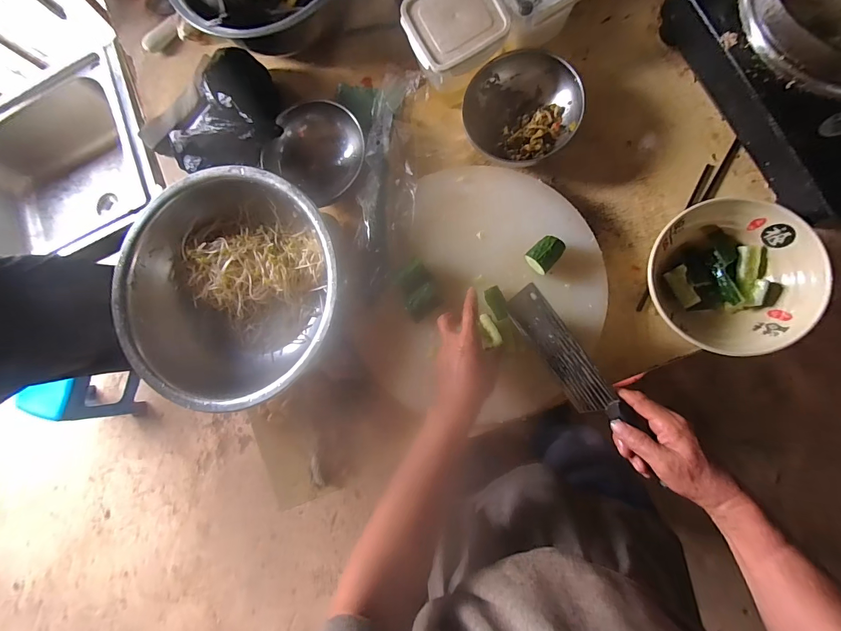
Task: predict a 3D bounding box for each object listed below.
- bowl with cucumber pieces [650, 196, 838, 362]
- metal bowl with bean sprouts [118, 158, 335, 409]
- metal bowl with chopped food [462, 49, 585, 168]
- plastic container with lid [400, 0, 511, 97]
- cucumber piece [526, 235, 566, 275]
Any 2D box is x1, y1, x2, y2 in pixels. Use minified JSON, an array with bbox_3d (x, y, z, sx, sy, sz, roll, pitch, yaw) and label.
[{"bbox_3d":[0.406,-0.049,0.503,0.191,0.085,0.196,-1,86,9],"label":"bowl with cucumber pieces"},{"bbox_3d":[-0.305,-0.042,0.599,0.324,0.105,0.352,-1,86,9],"label":"metal bowl with bean sprouts"},{"bbox_3d":[0.154,-0.317,0.579,0.165,0.074,0.168,-1,86,9],"label":"metal bowl with chopped food"},{"bbox_3d":[0.055,-0.419,0.571,0.132,0.109,0.128,-29,82,6],"label":"plastic container with lid"},{"bbox_3d":[0.178,-0.087,0.527,0.039,0.032,0.053,41,93,10],"label":"cucumber piece"}]

